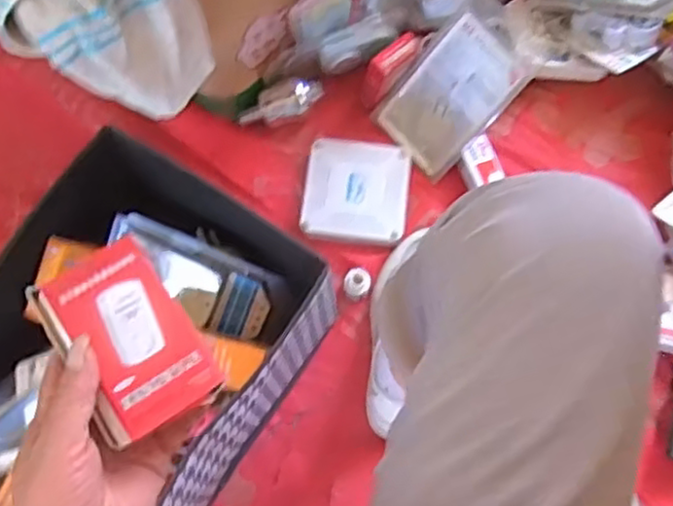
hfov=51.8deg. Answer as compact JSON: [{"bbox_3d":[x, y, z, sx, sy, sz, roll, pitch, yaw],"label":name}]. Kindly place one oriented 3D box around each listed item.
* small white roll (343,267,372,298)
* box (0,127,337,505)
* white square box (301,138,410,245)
[{"bbox_3d":[0.024,0.035,0.814,0.031,0.023,0.036,1,71,3],"label":"small white roll"},{"bbox_3d":[-0.236,0.141,0.710,0.286,0.174,0.445,32,75,12],"label":"box"},{"bbox_3d":[0.023,-0.075,0.850,0.125,0.031,0.134,6,71,4],"label":"white square box"}]

